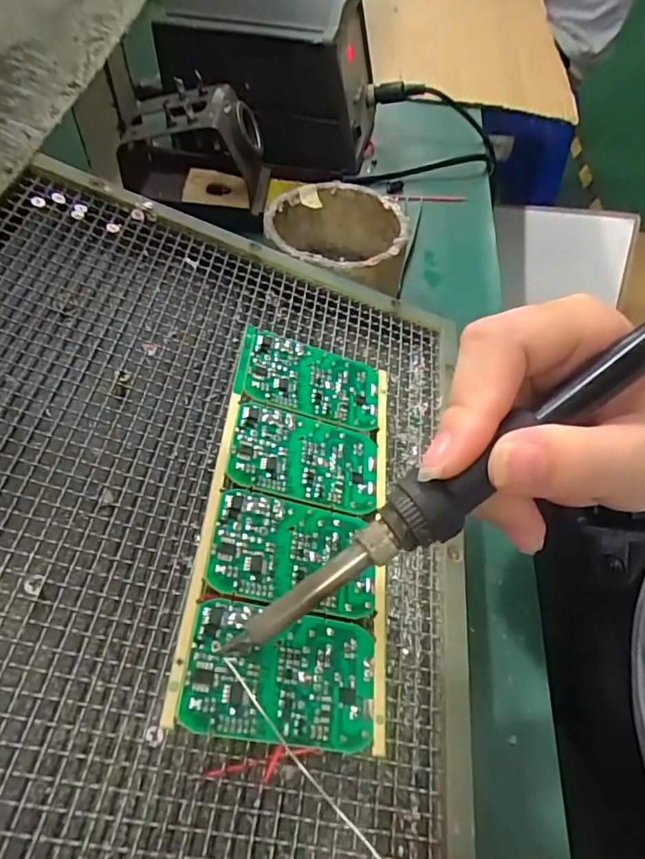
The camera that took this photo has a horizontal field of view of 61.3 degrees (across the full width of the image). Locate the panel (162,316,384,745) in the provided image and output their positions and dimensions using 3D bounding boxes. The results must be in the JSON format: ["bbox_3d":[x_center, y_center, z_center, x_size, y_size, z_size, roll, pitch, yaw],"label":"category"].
[{"bbox_3d":[-0.007,0.028,0.204,0.067,0.004,0.155,16,53,-15],"label":"panel"}]

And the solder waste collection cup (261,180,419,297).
[{"bbox_3d":[0.009,-0.112,0.350,0.083,0.052,0.084,1,53,-1],"label":"solder waste collection cup"}]

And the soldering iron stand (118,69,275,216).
[{"bbox_3d":[-0.102,-0.204,0.410,0.119,0.081,0.078,-3,53,-4],"label":"soldering iron stand"}]

